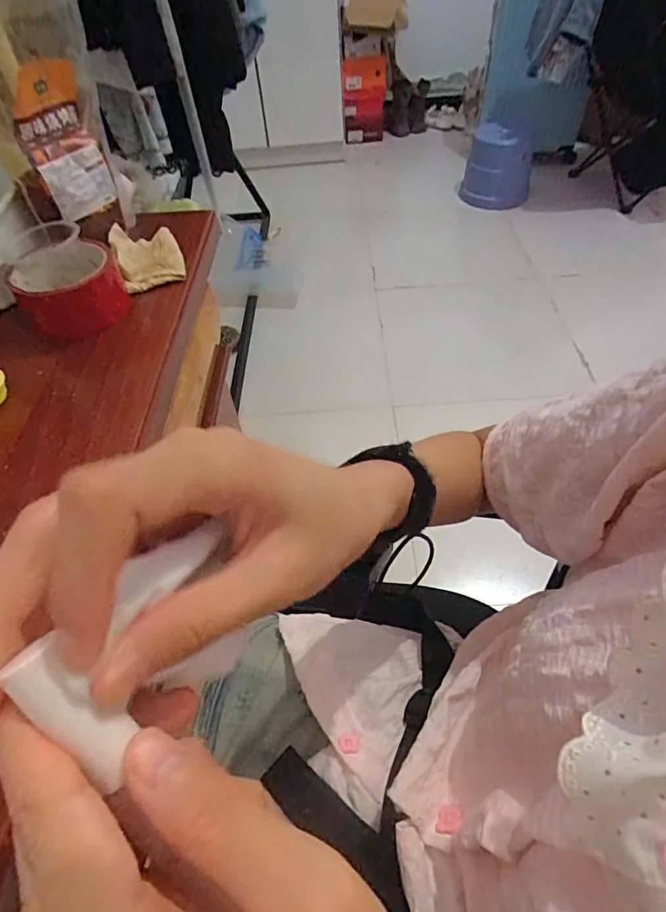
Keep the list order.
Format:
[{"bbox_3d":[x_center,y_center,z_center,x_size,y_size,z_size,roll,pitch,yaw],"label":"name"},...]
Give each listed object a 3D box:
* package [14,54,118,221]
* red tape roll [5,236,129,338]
[{"bbox_3d":[-0.246,-0.286,0.438,0.017,0.116,0.077,9,40,28],"label":"package"},{"bbox_3d":[-0.229,-0.151,0.419,0.081,0.048,0.081,-18,52,-11],"label":"red tape roll"}]

